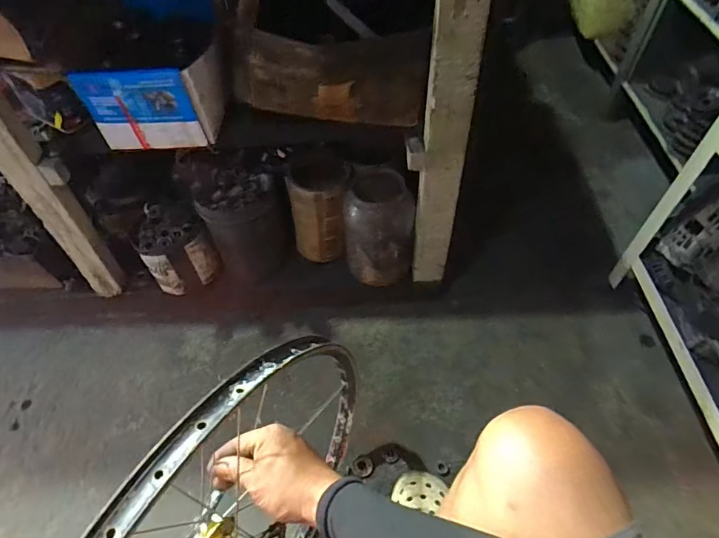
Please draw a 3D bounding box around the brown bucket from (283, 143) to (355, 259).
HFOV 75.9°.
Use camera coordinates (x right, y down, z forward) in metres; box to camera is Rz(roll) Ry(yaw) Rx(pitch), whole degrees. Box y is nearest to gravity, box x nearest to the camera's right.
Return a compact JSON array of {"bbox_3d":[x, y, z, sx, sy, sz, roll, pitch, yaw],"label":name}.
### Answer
[{"bbox_3d":[-0.082,-0.144,0.985,0.131,0.223,0.144,-7,53,-3],"label":"brown bucket"}]

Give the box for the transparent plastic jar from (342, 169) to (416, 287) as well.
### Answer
[{"bbox_3d":[0.044,-0.087,0.962,0.139,0.228,0.130,-1,53,1],"label":"transparent plastic jar"}]

